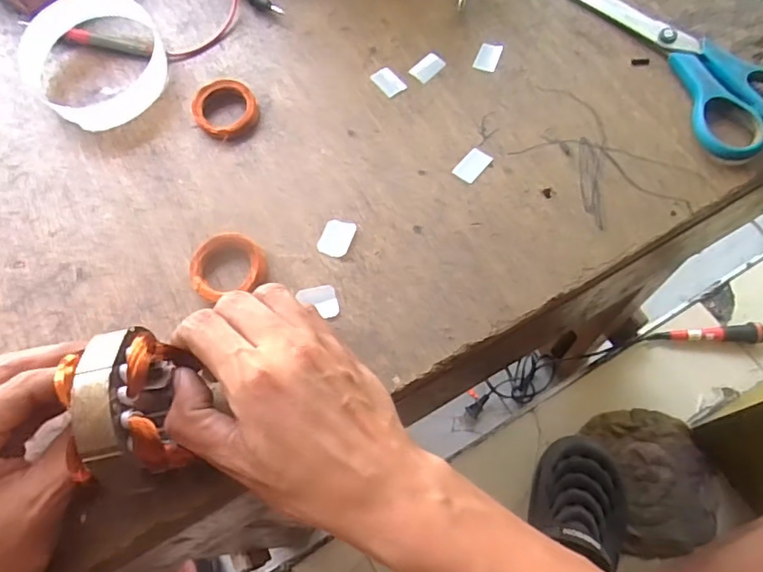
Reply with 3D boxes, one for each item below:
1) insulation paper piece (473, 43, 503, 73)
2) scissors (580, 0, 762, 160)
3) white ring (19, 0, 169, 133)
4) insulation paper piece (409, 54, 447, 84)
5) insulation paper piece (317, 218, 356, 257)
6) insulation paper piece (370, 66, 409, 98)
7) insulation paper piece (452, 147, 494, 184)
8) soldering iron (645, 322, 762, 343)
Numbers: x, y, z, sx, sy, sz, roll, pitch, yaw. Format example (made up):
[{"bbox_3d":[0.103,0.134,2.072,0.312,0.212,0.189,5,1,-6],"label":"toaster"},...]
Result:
[{"bbox_3d":[0.077,-0.166,0.398,0.016,0.004,0.022,19,70,11],"label":"insulation paper piece"},{"bbox_3d":[0.207,-0.163,0.380,0.076,0.014,0.227,-28,69,-8],"label":"scissors"},{"bbox_3d":[-0.205,-0.167,0.395,0.096,0.039,0.093,-1,67,3],"label":"white ring"},{"bbox_3d":[0.033,-0.159,0.397,0.017,0.004,0.025,41,75,18],"label":"insulation paper piece"},{"bbox_3d":[-0.029,-0.031,0.348,0.020,0.004,0.024,18,69,10],"label":"insulation paper piece"},{"bbox_3d":[0.005,-0.147,0.393,0.017,0.004,0.024,-37,70,-12],"label":"insulation paper piece"},{"bbox_3d":[0.061,-0.081,0.364,0.016,0.004,0.026,36,74,16],"label":"insulation paper piece"},{"bbox_3d":[0.510,0.066,0.772,0.253,0.032,0.025,2,67,4],"label":"soldering iron"}]

